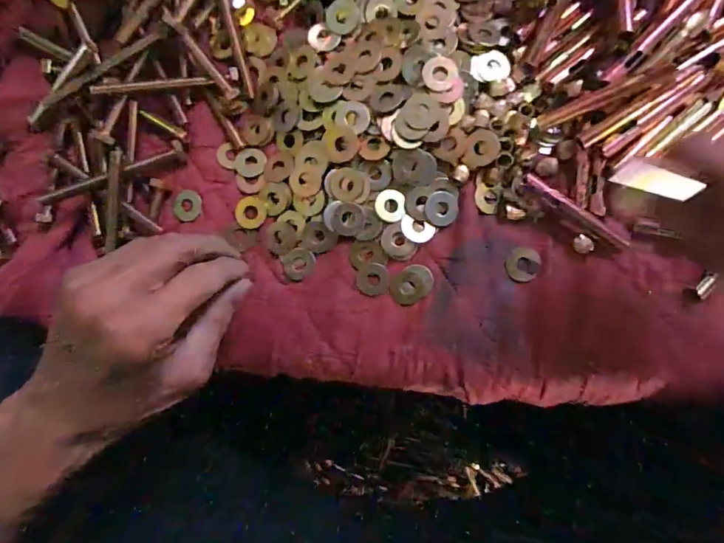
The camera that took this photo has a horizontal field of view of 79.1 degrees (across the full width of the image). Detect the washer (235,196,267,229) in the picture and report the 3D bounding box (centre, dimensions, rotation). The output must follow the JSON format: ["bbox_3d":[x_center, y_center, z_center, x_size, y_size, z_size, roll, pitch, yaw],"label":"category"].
[{"bbox_3d":[-0.085,-0.045,0.335,0.023,0.004,0.024,0,86,5],"label":"washer"}]

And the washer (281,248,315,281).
[{"bbox_3d":[-0.048,-0.006,0.333,0.025,0.004,0.023,-27,84,2],"label":"washer"}]

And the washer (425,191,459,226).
[{"bbox_3d":[0.059,-0.046,0.321,0.023,0.004,0.025,0,86,5],"label":"washer"}]

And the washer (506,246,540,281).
[{"bbox_3d":[0.116,-0.005,0.317,0.022,0.004,0.024,0,86,5],"label":"washer"}]

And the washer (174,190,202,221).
[{"bbox_3d":[-0.134,-0.051,0.337,0.021,0.004,0.024,-14,85,4],"label":"washer"}]

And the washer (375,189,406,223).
[{"bbox_3d":[0.021,-0.049,0.322,0.022,0.004,0.023,0,86,5],"label":"washer"}]

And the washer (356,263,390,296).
[{"bbox_3d":[0.008,0.006,0.326,0.024,0.004,0.024,0,86,5],"label":"washer"}]

